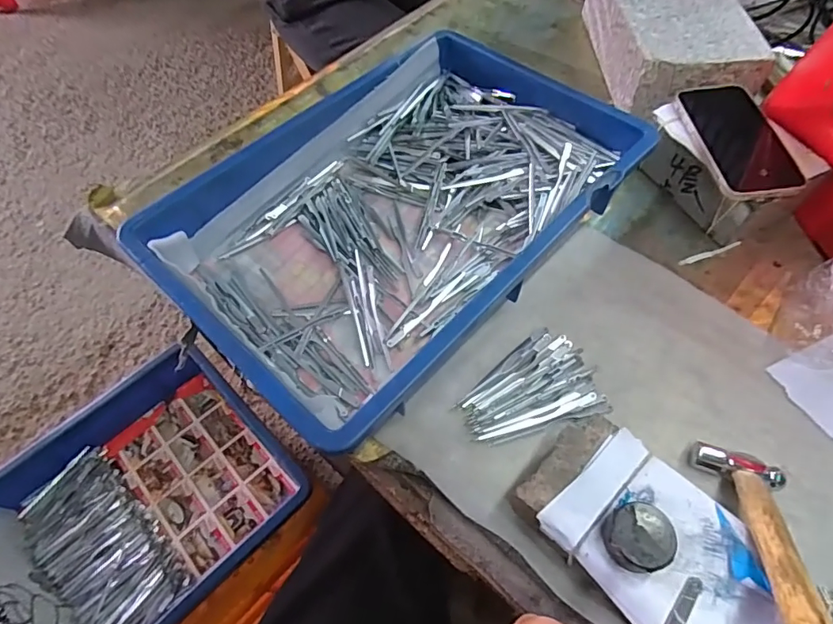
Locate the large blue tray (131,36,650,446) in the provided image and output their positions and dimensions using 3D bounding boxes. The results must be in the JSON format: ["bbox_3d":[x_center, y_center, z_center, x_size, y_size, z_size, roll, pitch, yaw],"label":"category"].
[{"bbox_3d":[-0.012,-0.101,0.485,0.284,0.088,0.427,39,67,21],"label":"large blue tray"}]

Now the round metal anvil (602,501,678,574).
[{"bbox_3d":[0.138,0.140,0.307,0.038,0.018,0.037,0,59,1],"label":"round metal anvil"}]

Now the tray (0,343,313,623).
[{"bbox_3d":[-0.372,0.269,0.585,0.292,0.110,0.437,37,65,24],"label":"tray"}]

